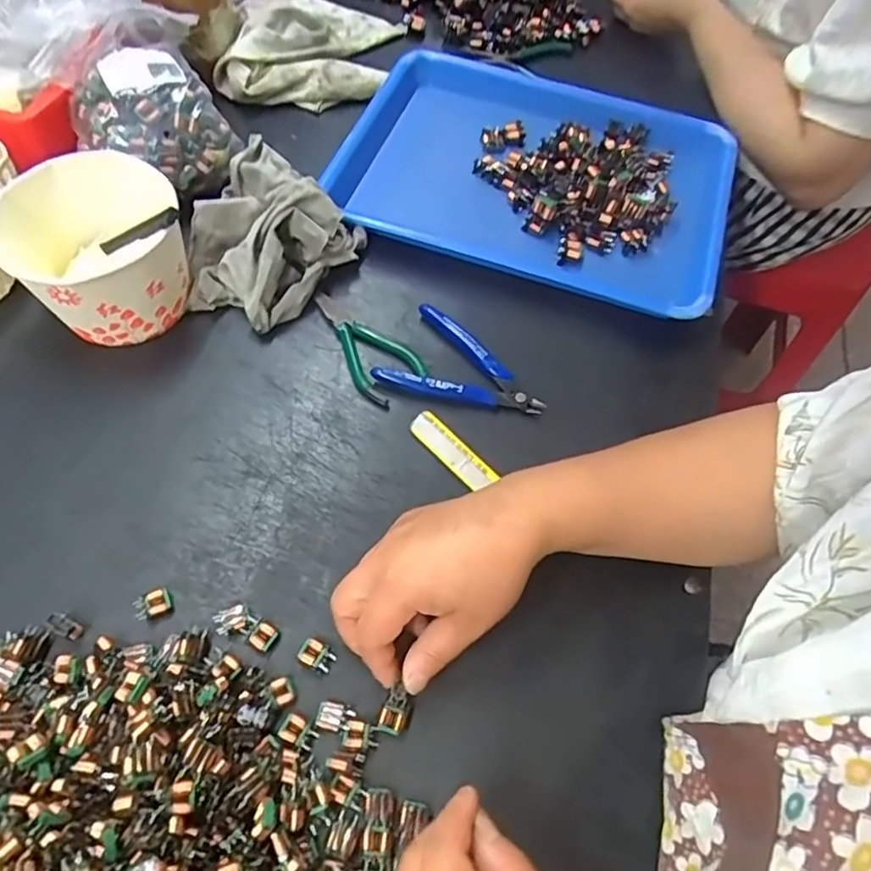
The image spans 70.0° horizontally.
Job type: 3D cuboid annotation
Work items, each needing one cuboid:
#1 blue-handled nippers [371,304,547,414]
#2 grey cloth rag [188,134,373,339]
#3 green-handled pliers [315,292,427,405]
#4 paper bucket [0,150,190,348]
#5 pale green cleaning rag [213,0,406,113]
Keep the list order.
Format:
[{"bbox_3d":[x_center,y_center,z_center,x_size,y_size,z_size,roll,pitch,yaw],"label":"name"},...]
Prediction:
[{"bbox_3d":[0.025,-0.055,0.466,0.121,0.015,0.073,16,61,5],"label":"blue-handled nippers"},{"bbox_3d":[-0.137,-0.158,0.490,0.124,0.067,0.142,35,64,15],"label":"grey cloth rag"},{"bbox_3d":[-0.052,-0.072,0.474,0.052,0.011,0.107,-29,66,-18],"label":"green-handled pliers"},{"bbox_3d":[-0.235,-0.126,0.447,0.115,0.097,0.104,-18,63,-13],"label":"paper bucket"},{"bbox_3d":[-0.127,-0.421,0.637,0.174,0.045,0.224,4,60,-2],"label":"pale green cleaning rag"}]

